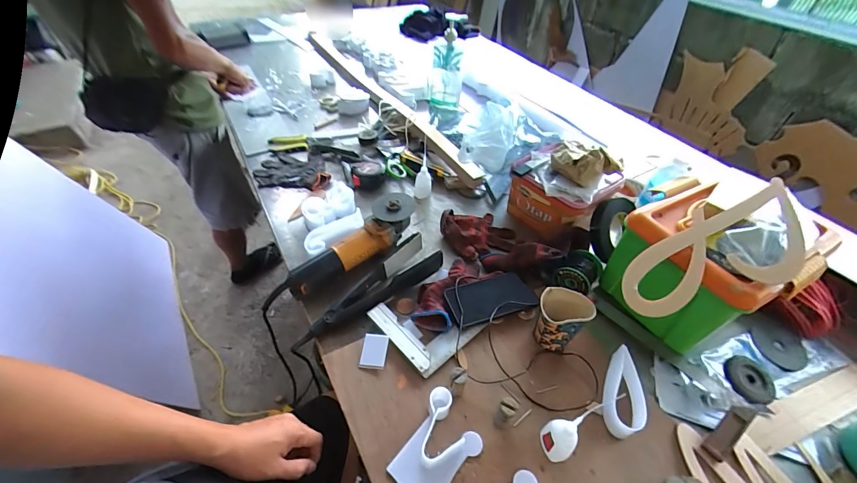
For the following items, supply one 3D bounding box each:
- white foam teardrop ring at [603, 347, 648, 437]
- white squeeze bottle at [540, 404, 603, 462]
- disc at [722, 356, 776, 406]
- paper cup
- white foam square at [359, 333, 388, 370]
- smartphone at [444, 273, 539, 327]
[{"bbox_3d":[0.292,0.224,0.550,0.050,0.043,0.127,20,49,16],"label":"white foam teardrop ring"},{"bbox_3d":[0.174,0.243,0.465,0.037,0.119,0.034,14,47,11],"label":"white squeeze bottle"},{"bbox_3d":[0.533,0.226,0.602,0.087,0.012,0.073,-14,48,-16],"label":"disc"},{"bbox_3d":[0.210,0.132,0.592,0.076,0.089,0.070,1,46,-1],"label":"paper cup"},{"bbox_3d":[-0.086,0.175,0.582,0.039,0.010,0.053,6,46,3],"label":"white foam square"},{"bbox_3d":[0.109,0.097,0.646,0.155,0.014,0.077,-15,48,-16],"label":"smartphone"}]

